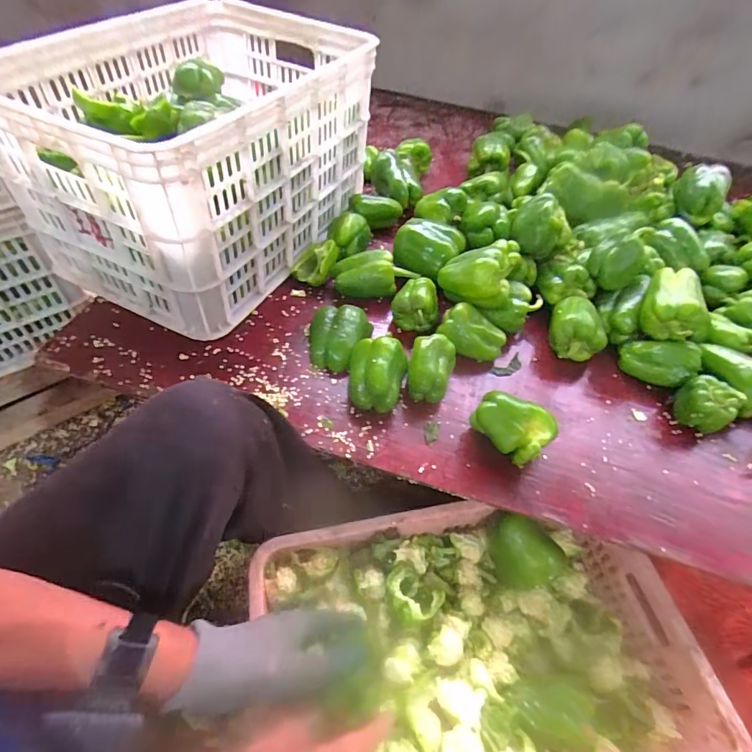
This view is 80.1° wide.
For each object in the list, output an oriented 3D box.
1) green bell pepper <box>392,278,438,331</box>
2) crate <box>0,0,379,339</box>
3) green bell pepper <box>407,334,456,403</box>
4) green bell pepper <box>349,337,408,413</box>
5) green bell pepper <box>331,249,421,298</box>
[{"bbox_3d":[0.062,-0.110,0.710,0.073,0.061,0.073,10,52,2],"label":"green bell pepper"},{"bbox_3d":[-0.274,-0.359,0.722,0.371,0.290,0.491,26,55,14],"label":"crate"},{"bbox_3d":[0.076,-0.009,0.630,0.060,0.065,0.081,15,53,6],"label":"green bell pepper"},{"bbox_3d":[0.001,-0.003,0.615,0.078,0.067,0.094,7,52,0],"label":"green bell pepper"},{"bbox_3d":[-0.004,-0.168,0.737,0.132,0.053,0.055,1,53,-5],"label":"green bell pepper"}]

